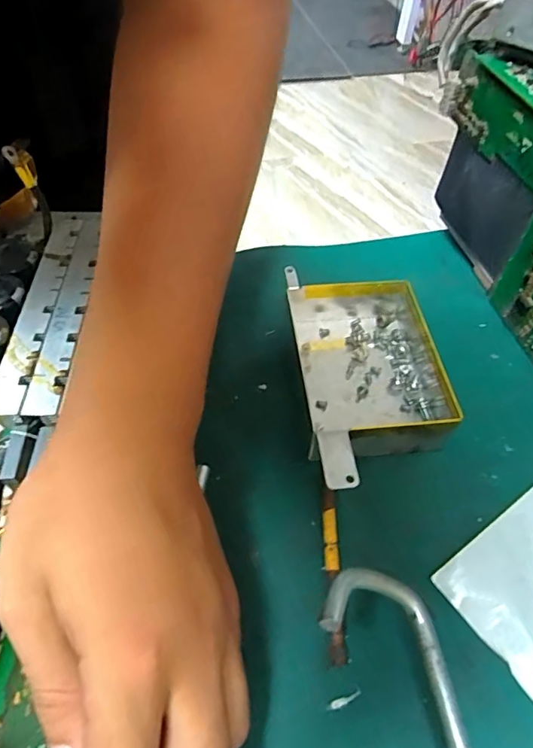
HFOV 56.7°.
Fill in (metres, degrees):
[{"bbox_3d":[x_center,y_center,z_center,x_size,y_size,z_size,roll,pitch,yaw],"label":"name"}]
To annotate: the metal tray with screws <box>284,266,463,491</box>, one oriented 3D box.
[{"bbox_3d":[0.058,-0.004,0.280,0.079,0.032,0.149,-4,53,-5],"label":"metal tray with screws"}]

